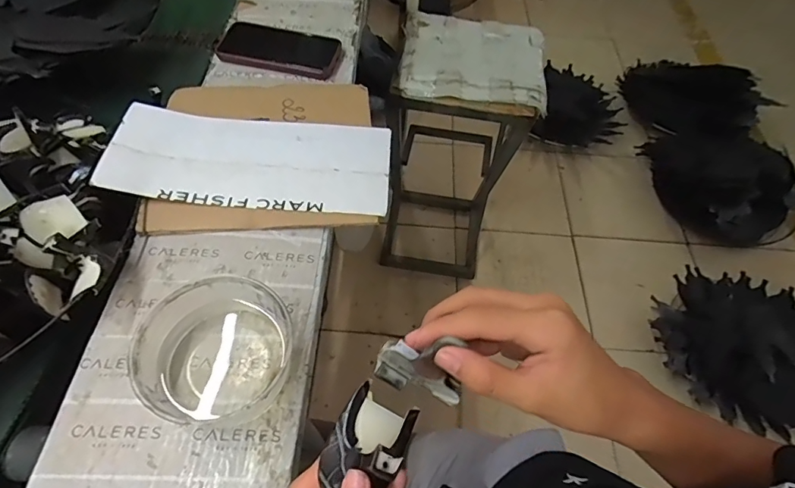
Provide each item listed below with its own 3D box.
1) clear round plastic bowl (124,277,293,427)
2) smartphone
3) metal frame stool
[{"bbox_3d":[-0.147,0.088,0.378,0.111,0.062,0.102,1,57,-2],"label":"clear round plastic bowl"},{"bbox_3d":[-0.162,-0.267,0.623,0.162,0.019,0.071,12,57,4],"label":"smartphone"},{"bbox_3d":[0.138,-0.214,1.206,0.301,0.663,0.301,10,56,2],"label":"metal frame stool"}]

